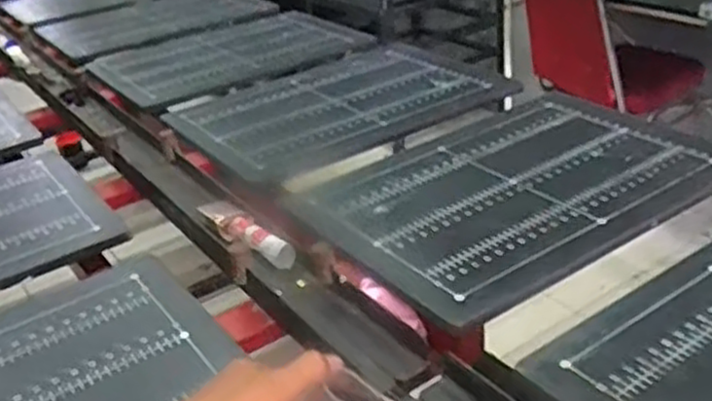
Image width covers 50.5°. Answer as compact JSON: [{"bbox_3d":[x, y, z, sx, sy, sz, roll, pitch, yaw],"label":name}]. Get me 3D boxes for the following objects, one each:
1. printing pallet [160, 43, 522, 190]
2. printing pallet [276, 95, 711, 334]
[{"bbox_3d":[-0.027,-0.186,1.457,0.565,0.032,0.442,-26,35,-31],"label":"printing pallet"},{"bbox_3d":[0.229,-0.027,1.115,0.595,0.024,0.410,-23,34,-27],"label":"printing pallet"}]

